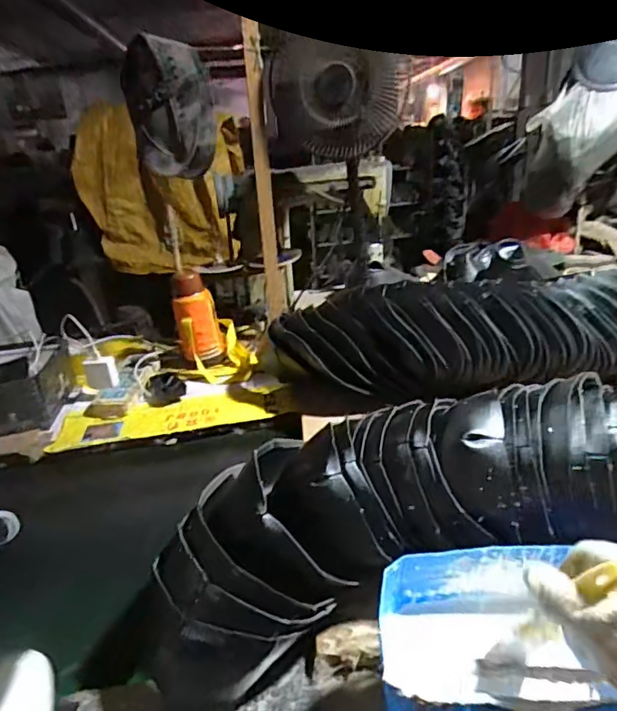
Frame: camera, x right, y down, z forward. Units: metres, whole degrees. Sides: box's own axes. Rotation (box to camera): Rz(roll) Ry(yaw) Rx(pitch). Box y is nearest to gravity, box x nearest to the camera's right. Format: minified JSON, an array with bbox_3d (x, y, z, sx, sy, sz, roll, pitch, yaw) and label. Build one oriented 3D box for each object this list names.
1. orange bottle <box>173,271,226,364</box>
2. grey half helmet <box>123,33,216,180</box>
[{"bbox_3d":[-0.244,-0.084,1.129,0.097,0.207,0.081,-17,4,-23],"label":"orange bottle"},{"bbox_3d":[-0.284,-0.505,1.060,0.161,0.240,0.148,-12,25,-14],"label":"grey half helmet"}]

